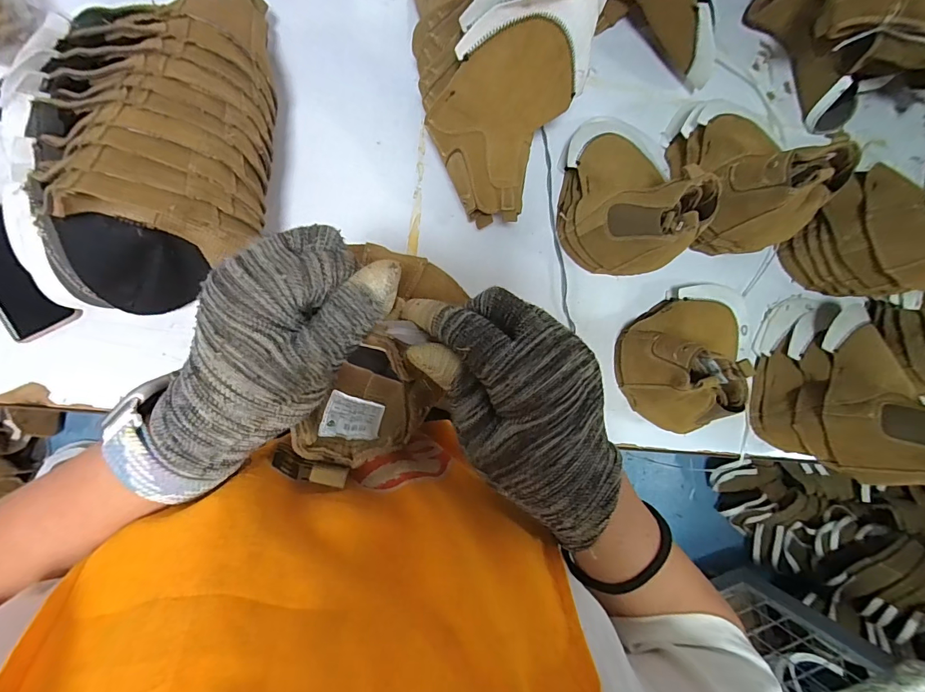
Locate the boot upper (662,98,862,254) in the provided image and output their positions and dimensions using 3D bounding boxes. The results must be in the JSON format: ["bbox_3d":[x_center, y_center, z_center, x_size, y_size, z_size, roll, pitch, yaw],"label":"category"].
[{"bbox_3d":[0.398,-0.265,0.583,0.123,0.213,0.229,5,87,-9],"label":"boot upper"}]

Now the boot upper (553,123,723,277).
[{"bbox_3d":[0.236,-0.236,0.570,0.160,0.184,0.249,15,85,-8],"label":"boot upper"}]

